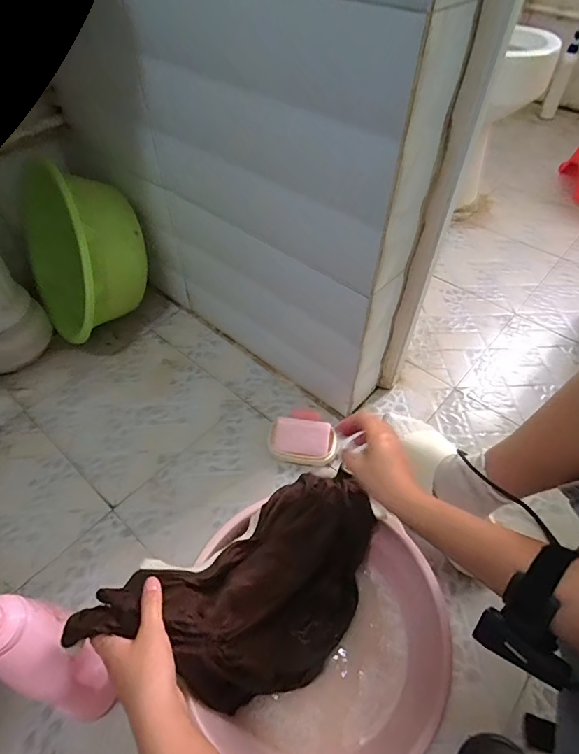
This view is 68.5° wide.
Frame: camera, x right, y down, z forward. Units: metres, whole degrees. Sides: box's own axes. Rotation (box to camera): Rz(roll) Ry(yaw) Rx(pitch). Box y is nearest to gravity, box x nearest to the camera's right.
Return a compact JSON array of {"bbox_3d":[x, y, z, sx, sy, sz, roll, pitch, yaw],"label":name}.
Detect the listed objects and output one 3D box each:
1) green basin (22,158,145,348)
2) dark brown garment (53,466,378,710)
[{"bbox_3d":[-0.461,-0.252,0.879,0.316,0.342,0.155,2,18,27],"label":"green basin"},{"bbox_3d":[-0.034,0.267,0.511,0.326,0.204,0.172,-27,54,-23],"label":"dark brown garment"}]

